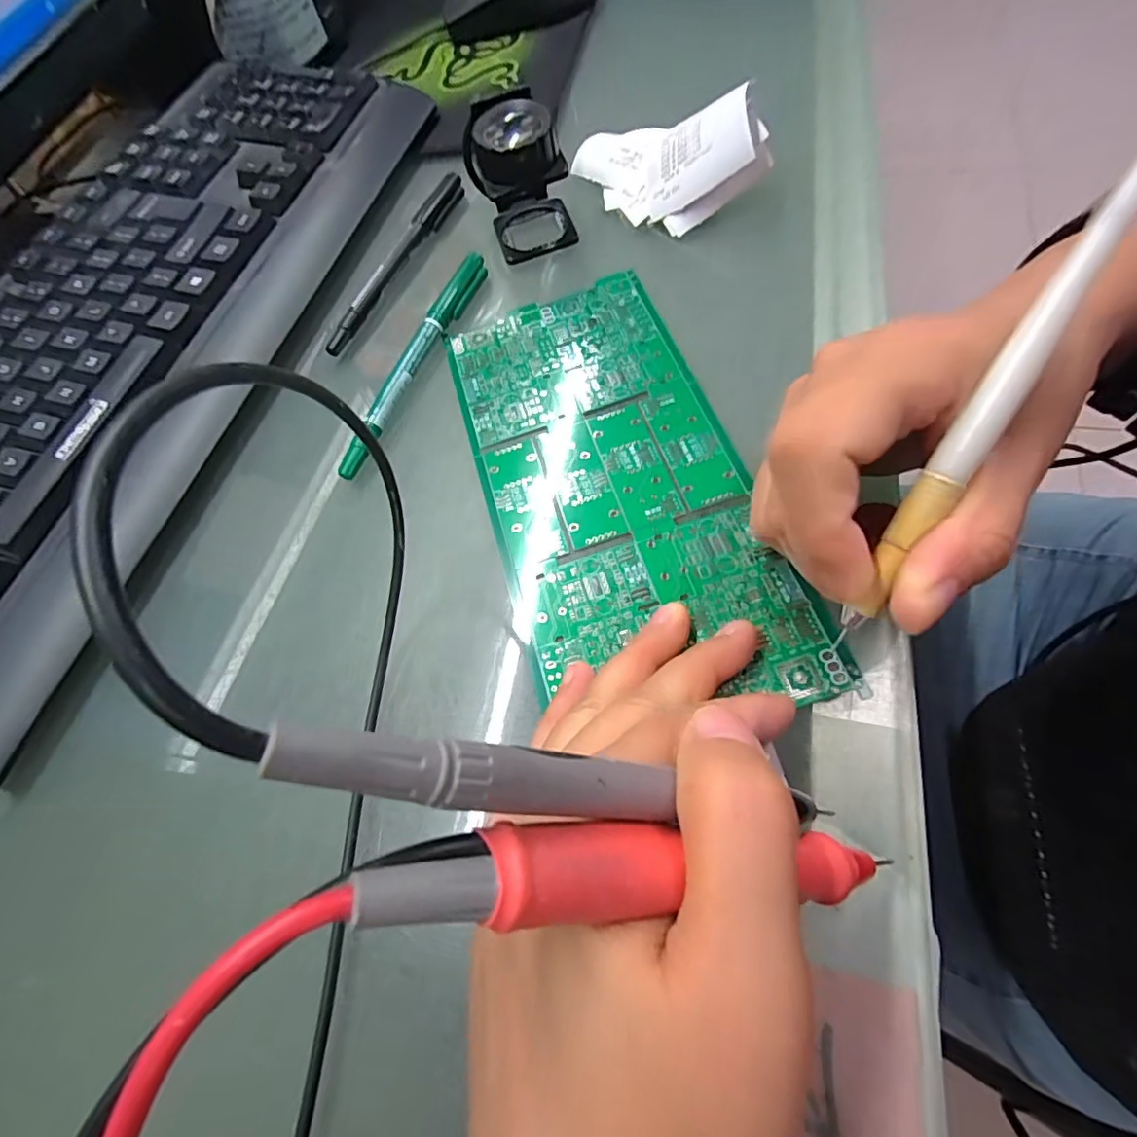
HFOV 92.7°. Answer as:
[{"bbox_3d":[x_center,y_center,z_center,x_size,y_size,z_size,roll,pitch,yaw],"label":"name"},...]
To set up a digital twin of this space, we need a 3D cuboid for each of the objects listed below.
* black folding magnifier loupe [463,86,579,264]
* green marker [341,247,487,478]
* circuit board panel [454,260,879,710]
[{"bbox_3d":[-0.024,-0.199,0.274,0.049,0.051,0.051,-11,67,-4],"label":"black folding magnifier loupe"},{"bbox_3d":[-0.073,-0.101,0.259,0.011,0.010,0.138,16,68,16],"label":"green marker"},{"bbox_3d":[0.013,-0.039,0.219,0.100,0.004,0.211,-20,62,0],"label":"circuit board panel"}]

